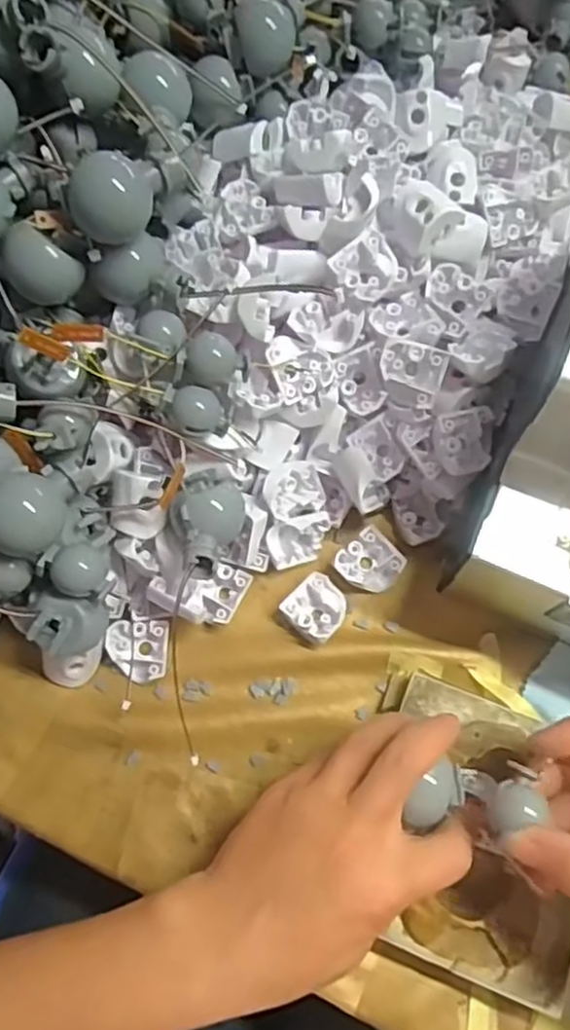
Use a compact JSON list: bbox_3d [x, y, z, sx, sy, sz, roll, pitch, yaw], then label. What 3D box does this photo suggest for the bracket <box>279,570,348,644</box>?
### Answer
[{"bbox_3d":[0.018,0.049,0.371,0.030,0.016,0.031,40,78,14],"label":"bracket"}]

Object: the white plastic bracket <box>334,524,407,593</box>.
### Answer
[{"bbox_3d":[0.046,0.027,0.380,0.032,0.012,0.030,-41,75,-11],"label":"white plastic bracket"}]

